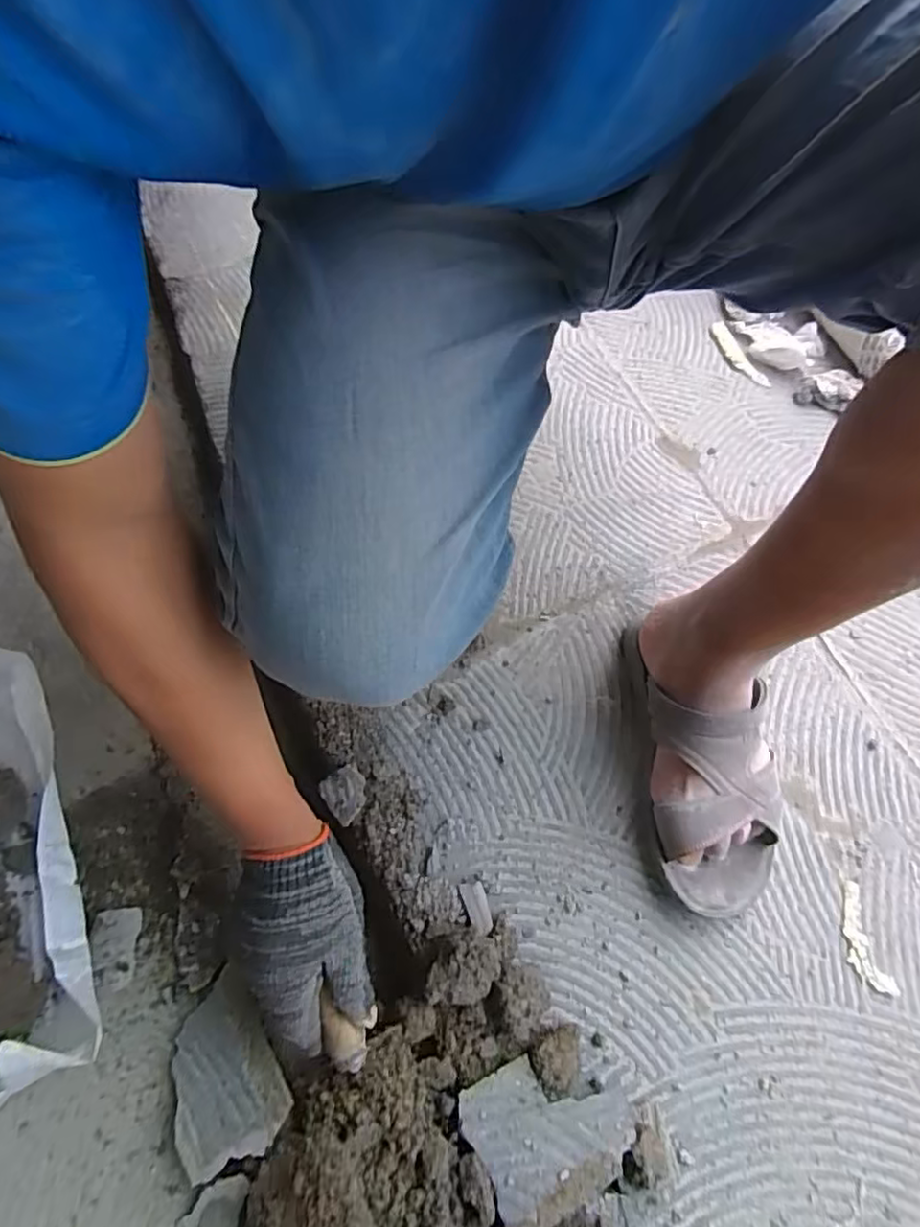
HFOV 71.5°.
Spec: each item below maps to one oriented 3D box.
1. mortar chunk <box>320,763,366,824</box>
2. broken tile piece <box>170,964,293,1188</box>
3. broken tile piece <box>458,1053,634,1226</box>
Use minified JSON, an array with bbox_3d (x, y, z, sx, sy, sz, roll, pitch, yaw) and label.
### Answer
[{"bbox_3d":[-0.096,0.151,0.537,0.036,0.020,0.038,-36,70,-17],"label":"mortar chunk"},{"bbox_3d":[-0.168,0.319,0.438,0.077,0.006,0.107,-41,52,-11],"label":"broken tile piece"},{"bbox_3d":[0.061,0.351,0.437,0.107,0.008,0.085,-18,53,-22],"label":"broken tile piece"}]

